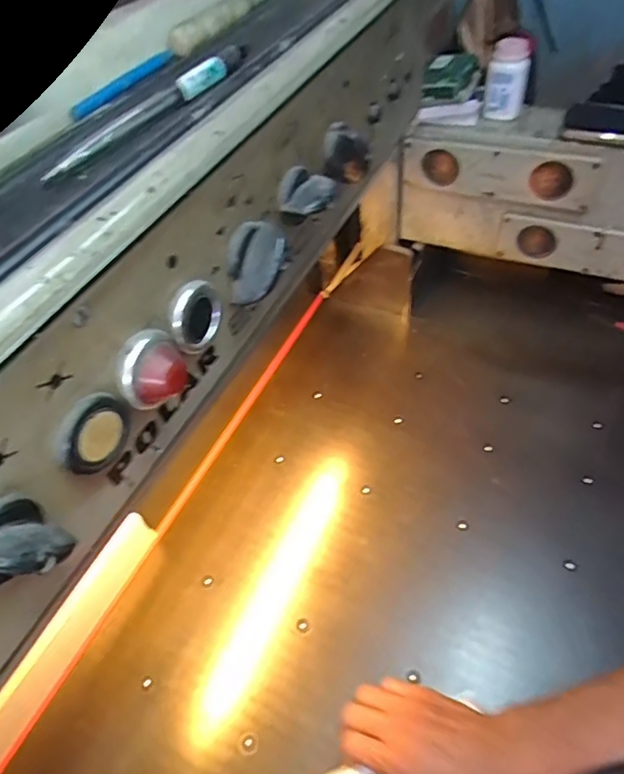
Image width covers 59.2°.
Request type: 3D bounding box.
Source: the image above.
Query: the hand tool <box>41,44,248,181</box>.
[{"bbox_3d":[-0.074,-0.133,0.257,0.013,0.009,0.134,24,56,23],"label":"hand tool"}]

